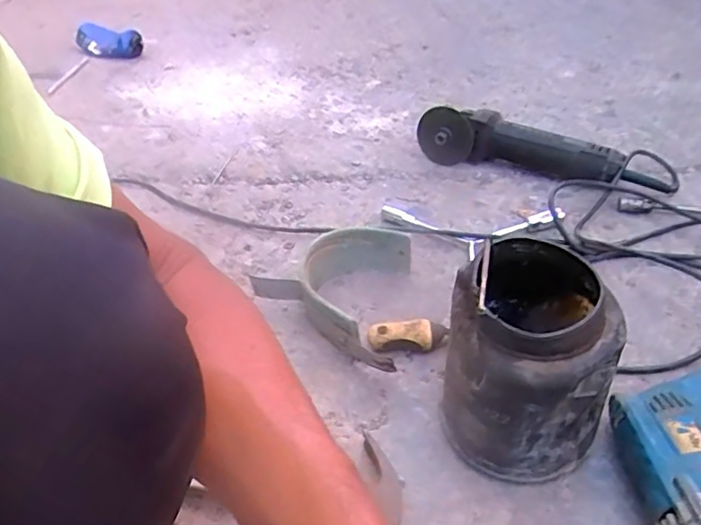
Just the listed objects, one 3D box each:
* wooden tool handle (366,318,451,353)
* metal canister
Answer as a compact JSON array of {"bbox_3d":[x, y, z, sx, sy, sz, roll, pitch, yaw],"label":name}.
[{"bbox_3d":[0.061,0.079,0.630,0.084,0.030,0.022,-7,40,-3],"label":"wooden tool handle"},{"bbox_3d":[0.149,0.087,0.503,0.128,0.180,0.131,6,41,12],"label":"metal canister"}]

